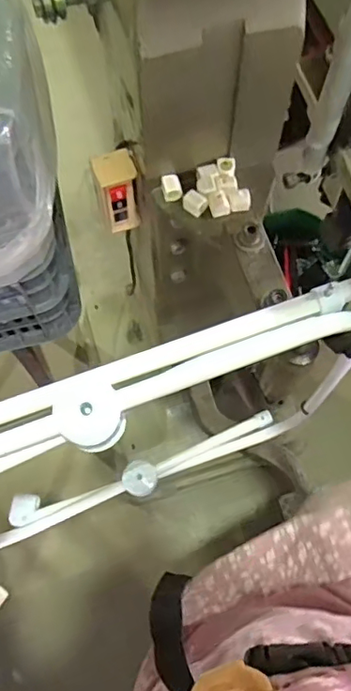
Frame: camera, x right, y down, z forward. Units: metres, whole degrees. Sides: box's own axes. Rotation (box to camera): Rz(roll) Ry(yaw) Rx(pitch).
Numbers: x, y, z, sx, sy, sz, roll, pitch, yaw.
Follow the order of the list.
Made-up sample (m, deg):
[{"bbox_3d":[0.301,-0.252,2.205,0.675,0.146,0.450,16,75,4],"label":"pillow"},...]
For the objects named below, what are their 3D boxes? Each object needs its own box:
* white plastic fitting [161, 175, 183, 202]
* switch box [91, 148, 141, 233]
[{"bbox_3d":[-0.004,-0.179,0.622,0.022,0.017,0.024,-8,68,-3],"label":"white plastic fitting"},{"bbox_3d":[-0.075,-0.196,0.707,0.053,0.112,0.043,-12,69,-4],"label":"switch box"}]

